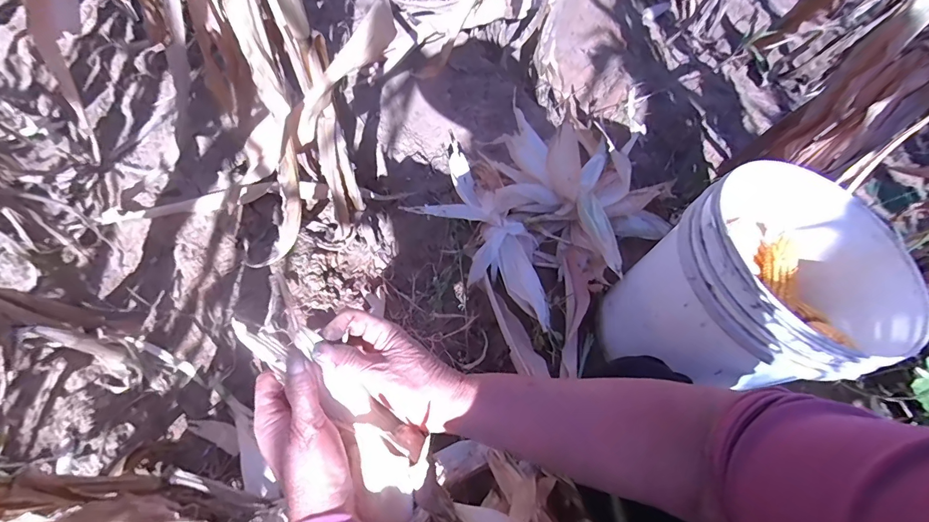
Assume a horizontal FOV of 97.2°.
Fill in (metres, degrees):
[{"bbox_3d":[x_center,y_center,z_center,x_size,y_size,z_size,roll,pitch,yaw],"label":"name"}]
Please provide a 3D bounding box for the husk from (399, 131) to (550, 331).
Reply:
[{"bbox_3d":[0.055,-0.057,0.871,0.186,0.087,0.434,-35,68,-19],"label":"husk"}]

